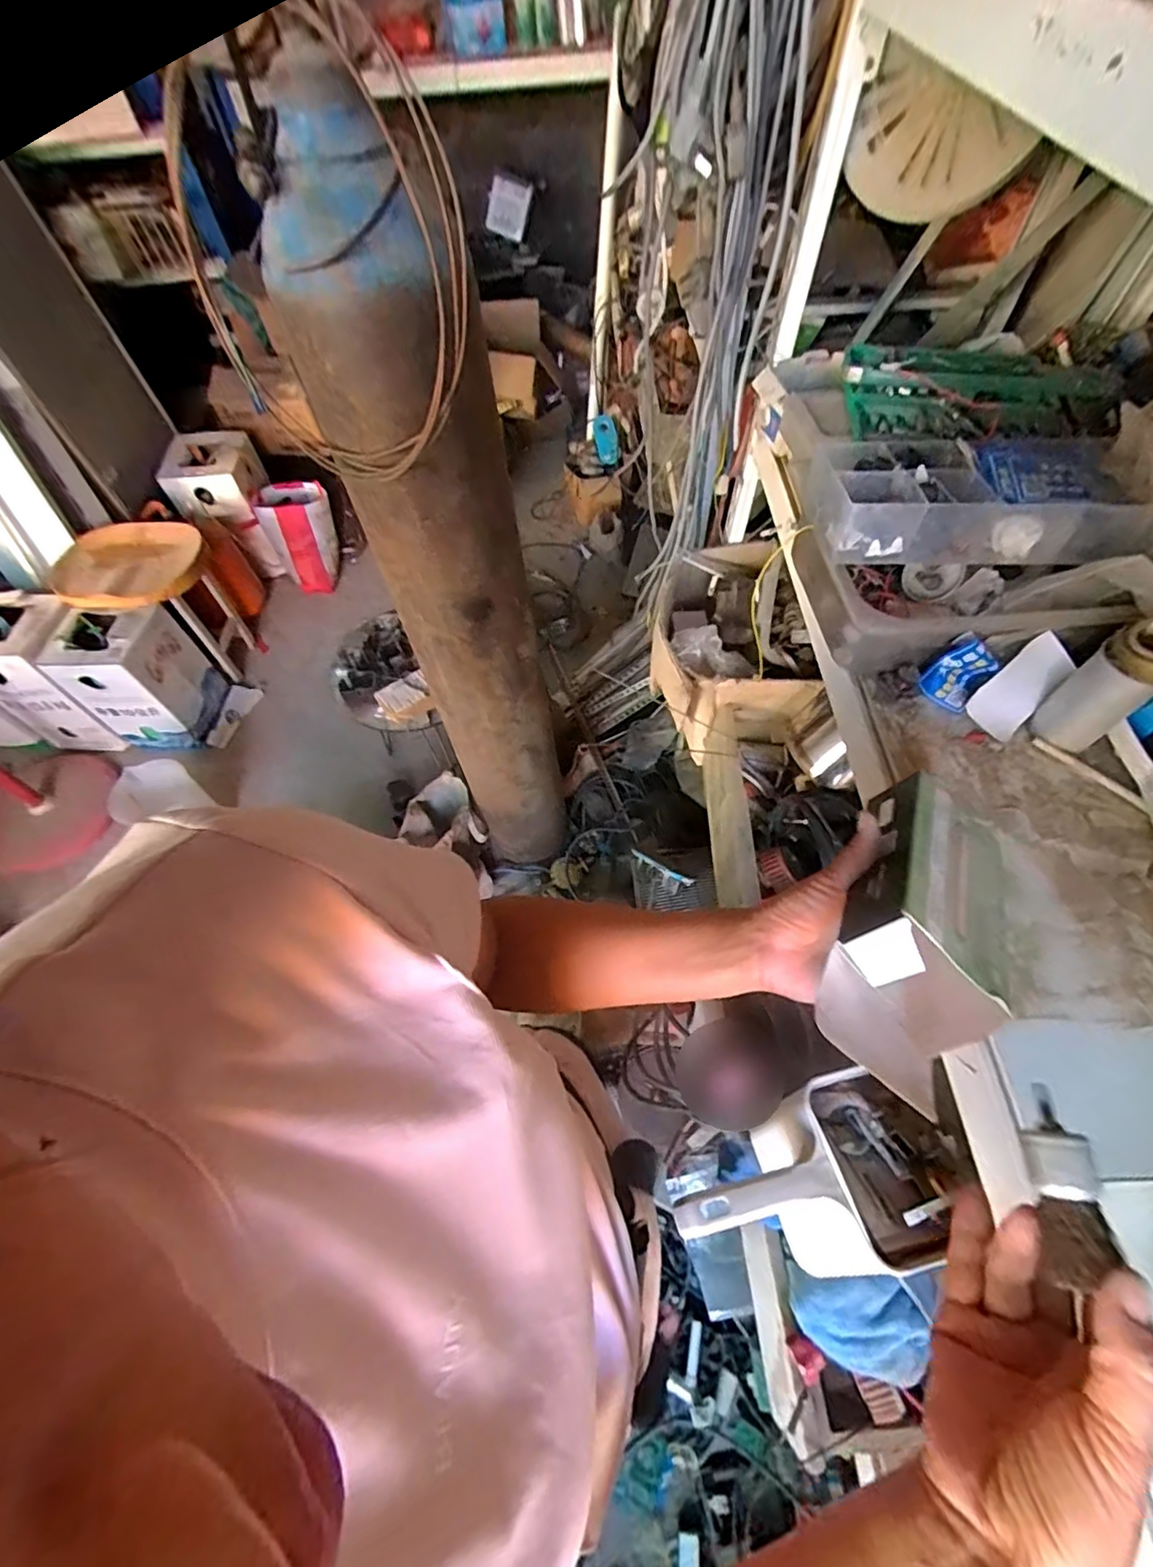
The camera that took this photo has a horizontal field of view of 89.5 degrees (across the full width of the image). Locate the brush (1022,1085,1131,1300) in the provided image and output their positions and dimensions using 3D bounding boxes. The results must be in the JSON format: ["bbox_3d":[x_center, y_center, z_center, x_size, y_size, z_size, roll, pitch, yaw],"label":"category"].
[{"bbox_3d":[0.219,0.179,0.259,0.024,0.019,0.075,6,62,7],"label":"brush"}]

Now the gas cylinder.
[{"bbox_3d":[-0.170,-0.206,1.007,0.200,1.195,0.194,-18,59,-7],"label":"gas cylinder"}]

